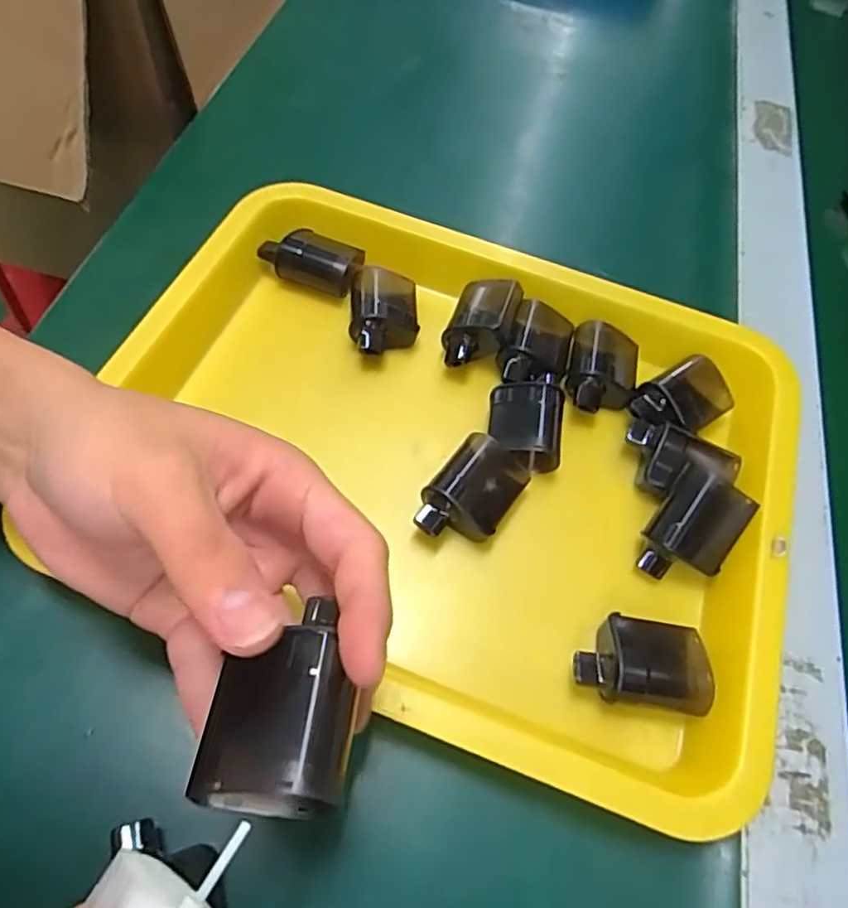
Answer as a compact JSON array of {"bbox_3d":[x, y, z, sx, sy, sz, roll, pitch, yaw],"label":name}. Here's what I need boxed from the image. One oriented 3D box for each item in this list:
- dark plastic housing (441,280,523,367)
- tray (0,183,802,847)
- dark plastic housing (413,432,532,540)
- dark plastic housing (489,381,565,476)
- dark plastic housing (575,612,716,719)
[{"bbox_3d":[0.031,-0.072,0.359,0.035,0.026,0.054,15,59,5],"label":"dark plastic housing"},{"bbox_3d":[0.007,-0.005,0.325,0.345,0.039,0.262,19,59,7],"label":"tray"},{"bbox_3d":[0.024,0.018,0.309,0.035,0.029,0.060,33,62,15],"label":"dark plastic housing"},{"bbox_3d":[0.052,-0.012,0.332,0.035,0.026,0.046,5,58,-1],"label":"dark plastic housing"},{"bbox_3d":[0.094,0.090,0.279,0.056,0.019,0.037,10,58,2],"label":"dark plastic housing"}]

